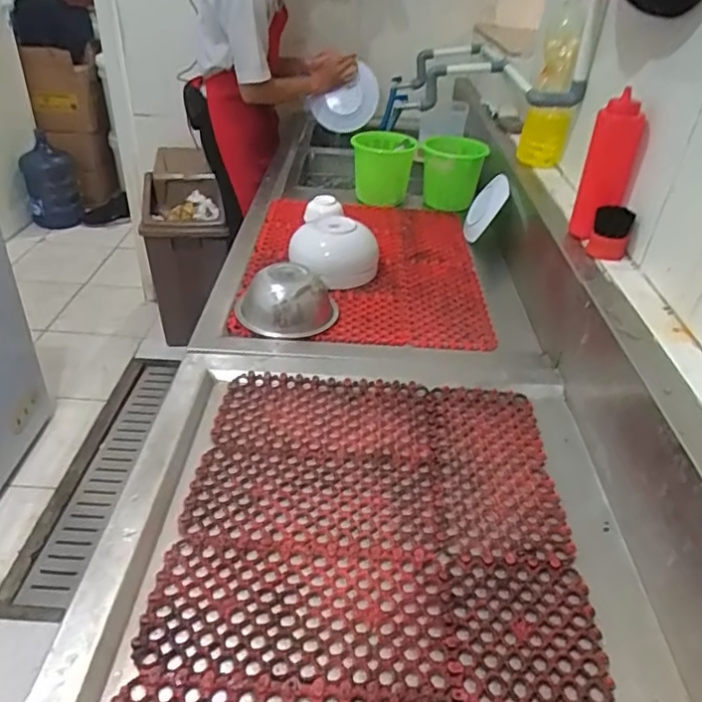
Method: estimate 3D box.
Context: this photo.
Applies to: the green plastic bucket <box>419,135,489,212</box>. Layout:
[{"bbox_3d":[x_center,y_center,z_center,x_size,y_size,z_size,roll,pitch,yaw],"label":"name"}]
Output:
[{"bbox_3d":[0.247,-0.443,1.467,0.151,0.141,0.127,7,35,4],"label":"green plastic bucket"}]

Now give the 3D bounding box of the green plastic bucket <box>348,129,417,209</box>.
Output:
[{"bbox_3d":[0.075,-0.459,1.467,0.141,0.145,0.143,1,35,-4],"label":"green plastic bucket"}]

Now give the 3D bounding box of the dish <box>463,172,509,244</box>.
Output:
[{"bbox_3d":[0.297,-0.317,1.304,0.017,0.122,0.132,28,49,-24],"label":"dish"}]

